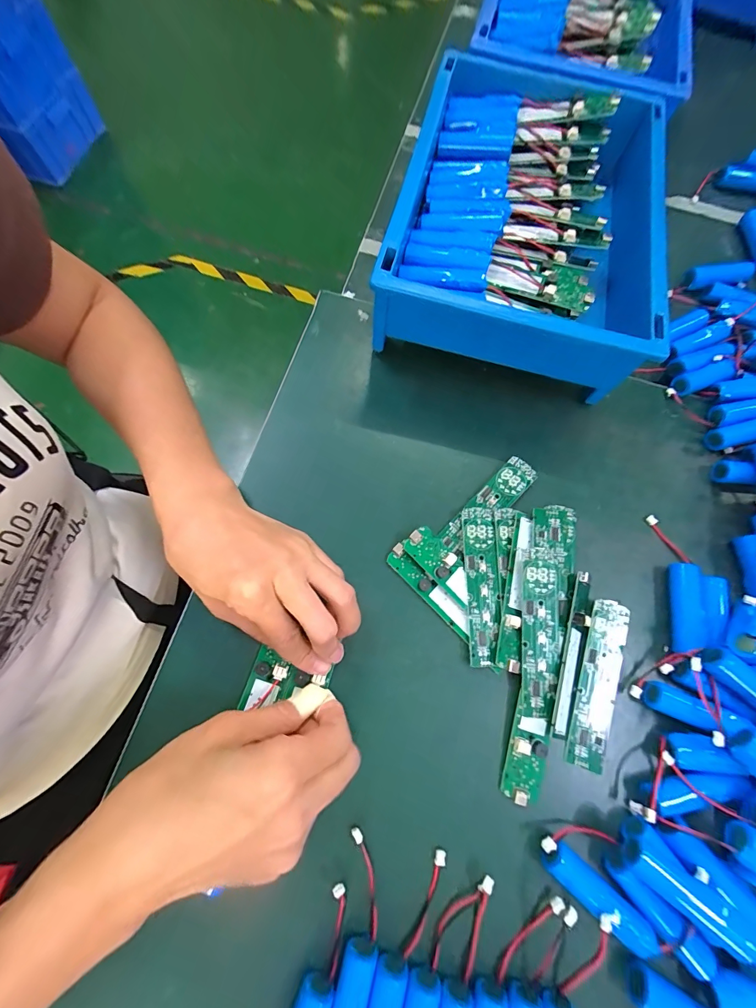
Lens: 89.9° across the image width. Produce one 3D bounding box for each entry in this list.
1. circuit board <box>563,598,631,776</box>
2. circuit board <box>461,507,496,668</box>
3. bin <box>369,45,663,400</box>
[{"bbox_3d":[0.158,0.128,0.274,0.030,0.012,0.115,21,74,3],"label":"circuit board"},{"bbox_3d":[0.076,0.060,0.285,0.024,0.005,0.114,4,74,-2],"label":"circuit board"},{"bbox_3d":[0.133,-0.259,0.349,0.212,0.085,0.305,14,74,1],"label":"bin"}]

